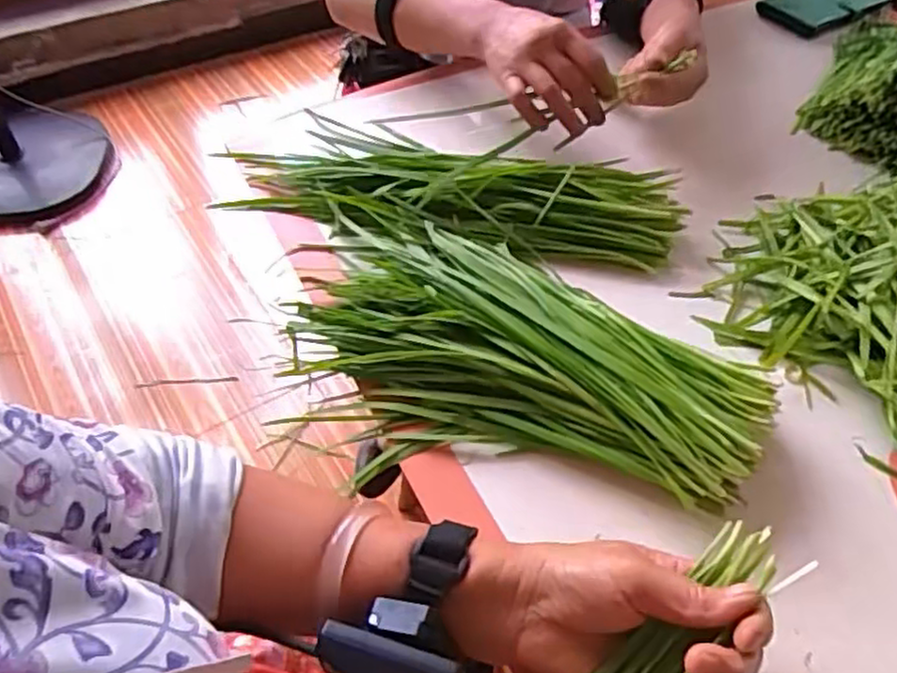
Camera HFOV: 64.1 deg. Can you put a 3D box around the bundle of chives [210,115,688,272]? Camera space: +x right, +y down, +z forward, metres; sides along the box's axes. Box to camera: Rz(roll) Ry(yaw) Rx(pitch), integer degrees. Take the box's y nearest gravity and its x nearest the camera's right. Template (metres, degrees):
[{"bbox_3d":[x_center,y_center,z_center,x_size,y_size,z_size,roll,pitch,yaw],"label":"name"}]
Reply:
[{"bbox_3d":[0.002,-0.116,0.574,0.351,0.031,0.100,11,51,7],"label":"bundle of chives"}]

